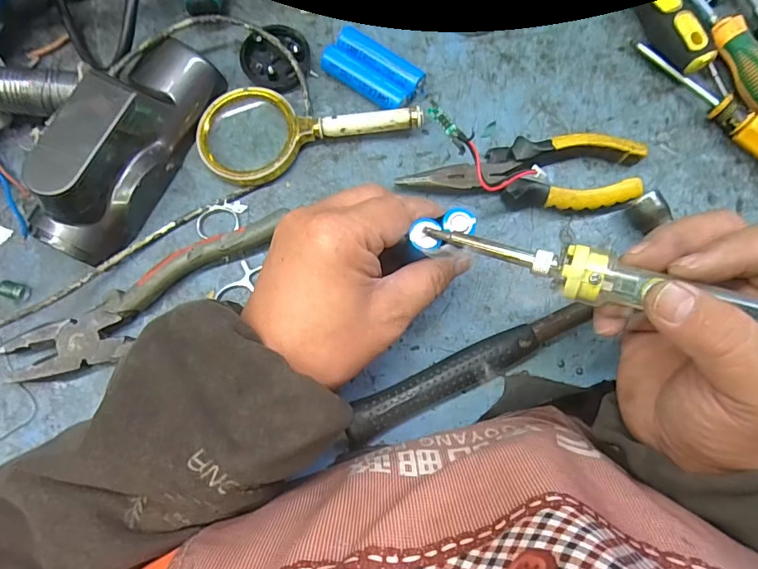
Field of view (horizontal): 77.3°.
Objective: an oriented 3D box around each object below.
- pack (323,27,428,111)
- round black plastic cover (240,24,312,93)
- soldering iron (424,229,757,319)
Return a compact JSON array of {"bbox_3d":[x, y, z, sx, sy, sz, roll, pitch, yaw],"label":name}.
[{"bbox_3d":[-0.004,-0.147,0.330,0.066,0.019,0.036,35,80,6],"label":"pack"},{"bbox_3d":[-0.072,-0.159,0.334,0.047,0.019,0.045,0,79,-1],"label":"round black plastic cover"},{"bbox_3d":[0.135,0.008,0.208,0.230,0.021,0.021,16,79,16],"label":"soldering iron"}]

